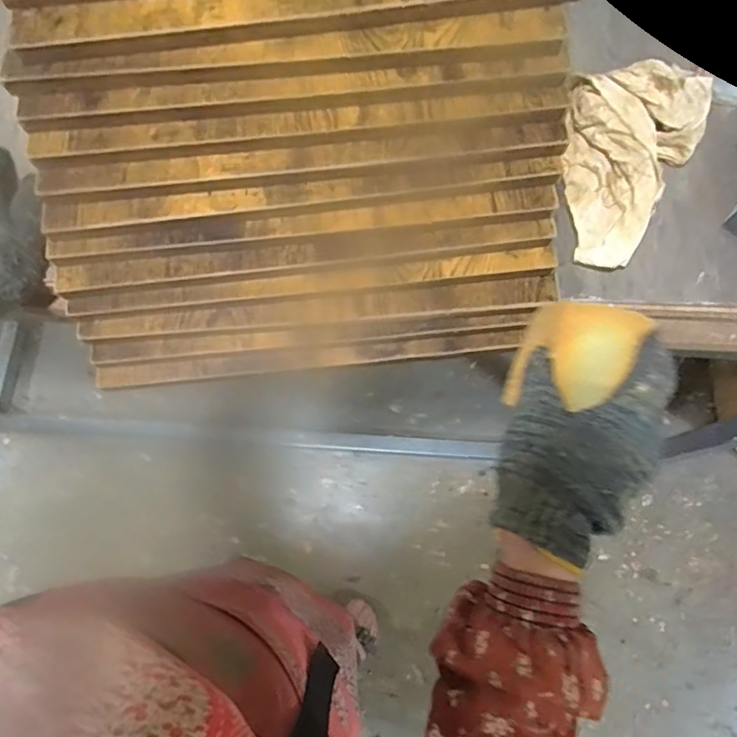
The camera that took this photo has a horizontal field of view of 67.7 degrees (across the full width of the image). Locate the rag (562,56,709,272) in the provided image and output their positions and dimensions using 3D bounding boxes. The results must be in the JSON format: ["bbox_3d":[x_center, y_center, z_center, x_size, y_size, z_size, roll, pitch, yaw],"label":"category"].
[{"bbox_3d":[0.207,-0.155,0.418,0.097,0.046,0.153,3,70,2],"label":"rag"}]

